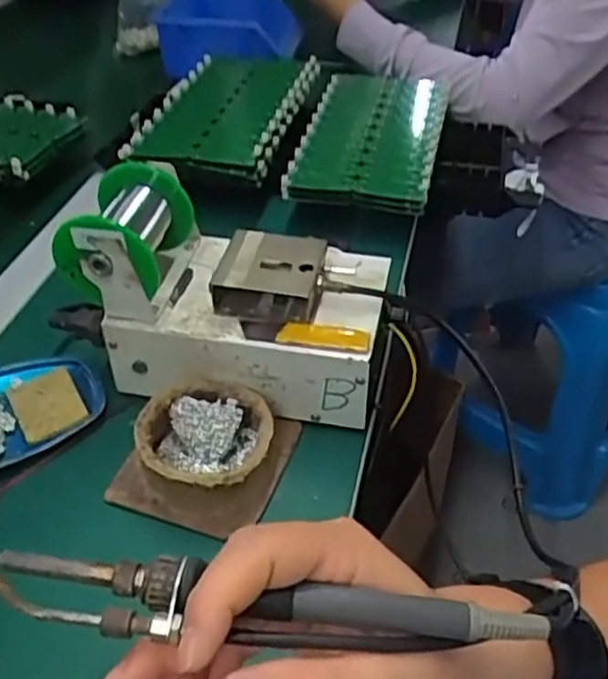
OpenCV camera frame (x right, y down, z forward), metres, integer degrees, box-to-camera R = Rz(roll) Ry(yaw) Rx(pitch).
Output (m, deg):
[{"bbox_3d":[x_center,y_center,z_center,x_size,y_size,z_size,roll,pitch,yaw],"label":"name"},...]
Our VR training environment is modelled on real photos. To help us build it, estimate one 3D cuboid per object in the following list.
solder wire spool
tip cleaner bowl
[{"bbox_3d":[-0.118,-0.072,0.479,0.068,0.058,0.090,7,42,8],"label":"solder wire spool"},{"bbox_3d":[-0.061,0.064,0.458,0.081,0.036,0.081,0,42,0],"label":"tip cleaner bowl"}]

